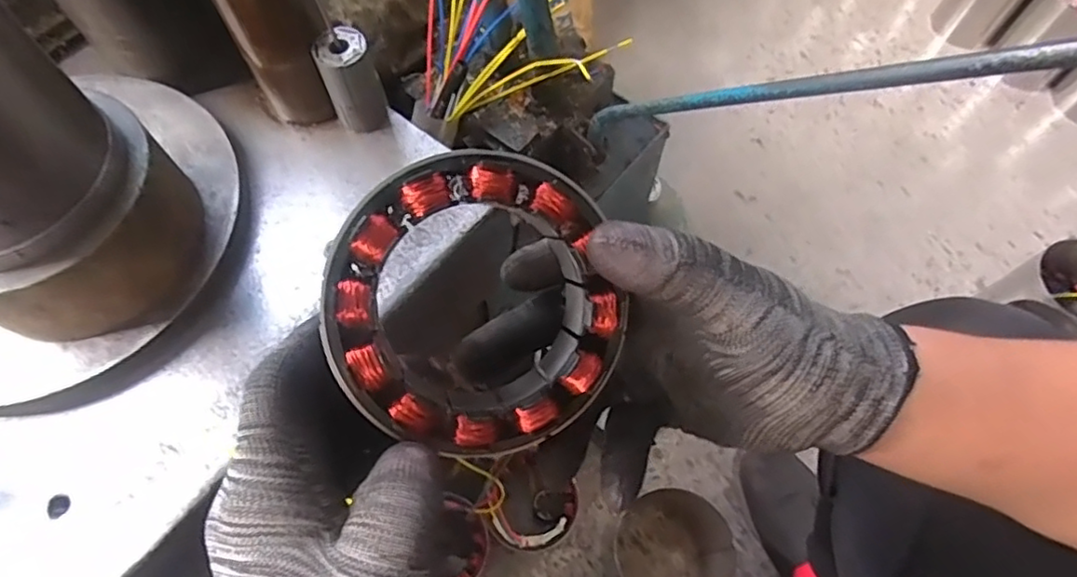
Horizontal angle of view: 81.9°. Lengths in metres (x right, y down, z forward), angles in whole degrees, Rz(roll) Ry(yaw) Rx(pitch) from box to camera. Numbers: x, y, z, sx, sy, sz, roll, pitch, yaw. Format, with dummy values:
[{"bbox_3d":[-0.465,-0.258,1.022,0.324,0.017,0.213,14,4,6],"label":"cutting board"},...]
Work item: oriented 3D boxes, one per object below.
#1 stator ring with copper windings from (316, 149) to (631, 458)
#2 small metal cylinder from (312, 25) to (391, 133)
[{"bbox_3d":[-0.025,0.006,0.246,0.108,0.027,0.114,-2,97,-14],"label":"stator ring with copper windings"},{"bbox_3d":[-0.141,-0.156,0.468,0.038,0.072,0.032,-25,67,-11],"label":"small metal cylinder"}]

